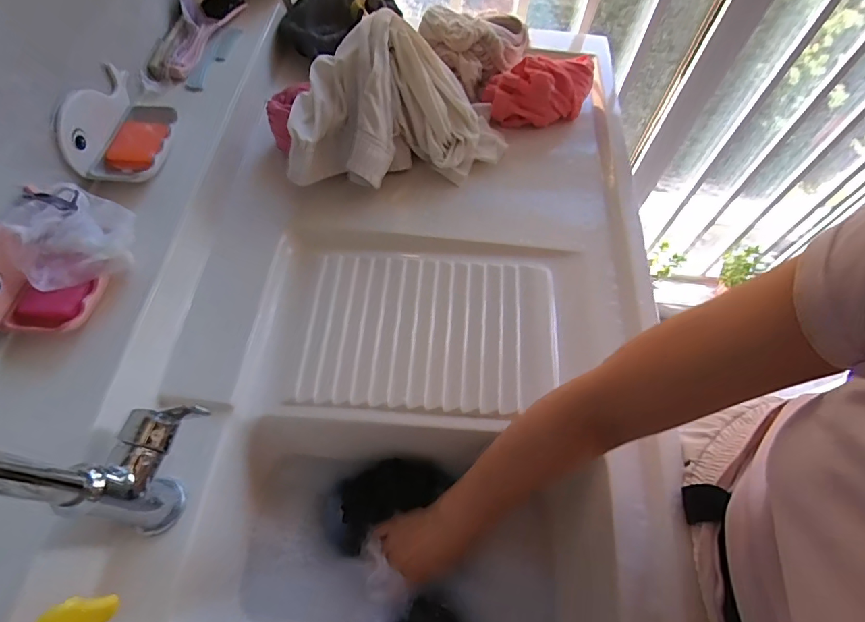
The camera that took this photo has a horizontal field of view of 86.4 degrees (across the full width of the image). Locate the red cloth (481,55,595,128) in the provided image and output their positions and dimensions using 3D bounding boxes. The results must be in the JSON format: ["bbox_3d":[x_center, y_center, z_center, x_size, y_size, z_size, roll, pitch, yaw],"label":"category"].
[{"bbox_3d":[0.155,-0.325,0.678,0.151,0.078,0.092,12,62,5],"label":"red cloth"}]

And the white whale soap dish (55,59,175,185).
[{"bbox_3d":[-0.366,-0.232,0.550,0.090,0.065,0.153,-2,62,-3],"label":"white whale soap dish"}]

